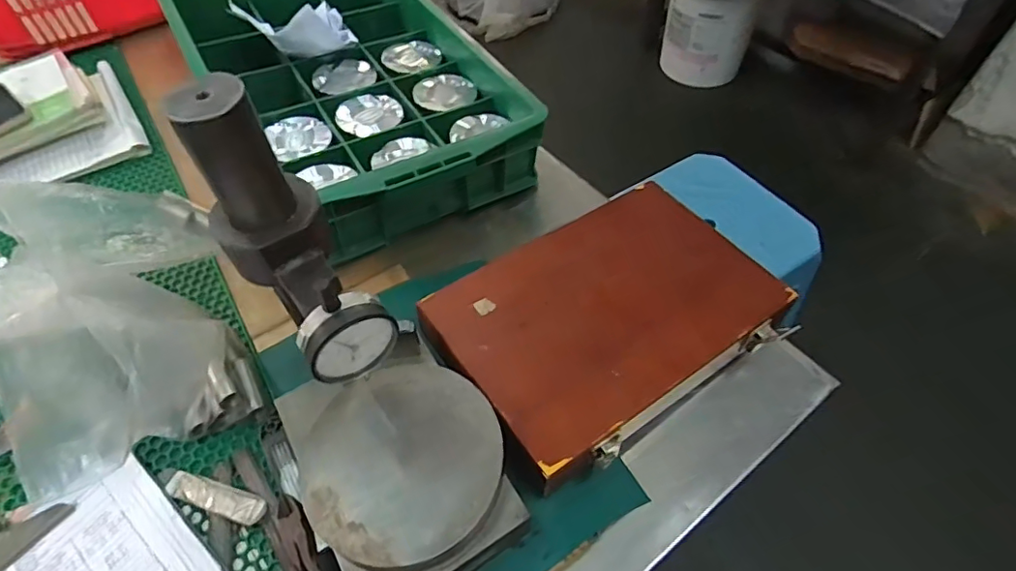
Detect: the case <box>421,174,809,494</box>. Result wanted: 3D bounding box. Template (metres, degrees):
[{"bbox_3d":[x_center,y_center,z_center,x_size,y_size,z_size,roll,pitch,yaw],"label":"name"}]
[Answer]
[{"bbox_3d":[0.098,0.030,0.519,0.318,0.049,0.211,-26,57,-21],"label":"case"}]

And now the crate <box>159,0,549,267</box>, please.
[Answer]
[{"bbox_3d":[-0.202,-0.262,0.692,0.303,0.104,0.496,-26,58,-21],"label":"crate"}]

